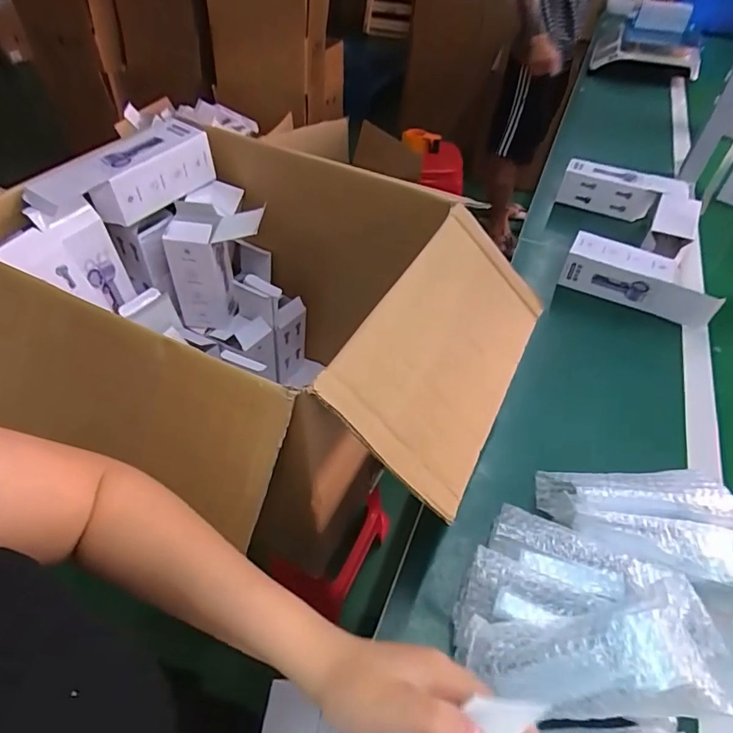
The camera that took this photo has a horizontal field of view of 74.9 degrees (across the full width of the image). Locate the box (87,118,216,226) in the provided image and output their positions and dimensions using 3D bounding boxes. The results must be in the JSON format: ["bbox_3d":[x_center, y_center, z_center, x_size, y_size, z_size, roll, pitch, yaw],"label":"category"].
[{"bbox_3d":[-0.310,-0.273,0.672,0.068,0.076,0.179,28,52,21],"label":"box"}]

